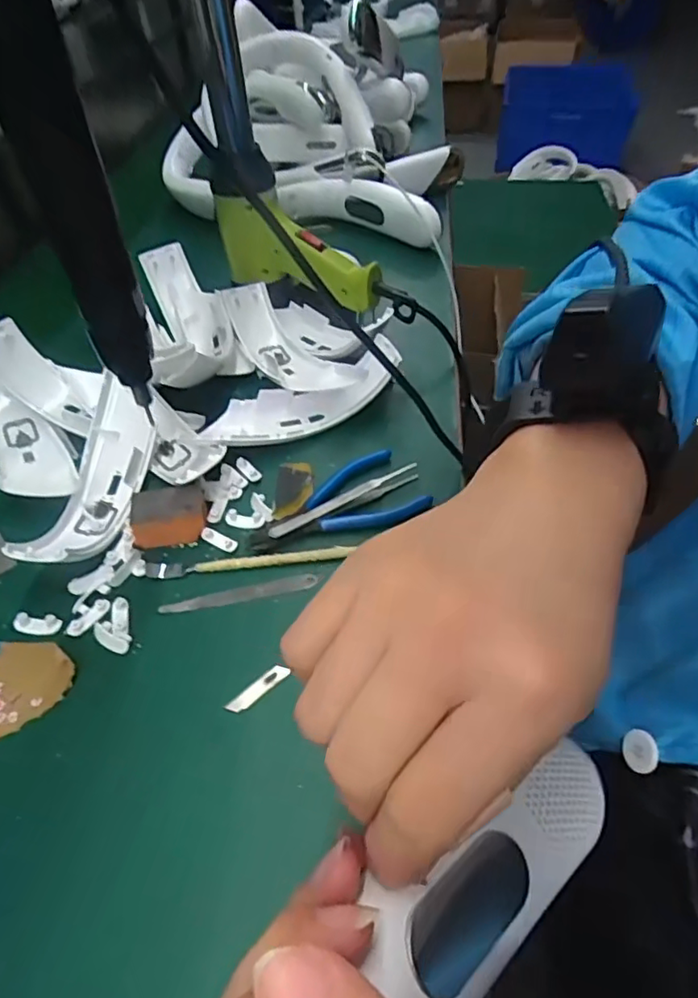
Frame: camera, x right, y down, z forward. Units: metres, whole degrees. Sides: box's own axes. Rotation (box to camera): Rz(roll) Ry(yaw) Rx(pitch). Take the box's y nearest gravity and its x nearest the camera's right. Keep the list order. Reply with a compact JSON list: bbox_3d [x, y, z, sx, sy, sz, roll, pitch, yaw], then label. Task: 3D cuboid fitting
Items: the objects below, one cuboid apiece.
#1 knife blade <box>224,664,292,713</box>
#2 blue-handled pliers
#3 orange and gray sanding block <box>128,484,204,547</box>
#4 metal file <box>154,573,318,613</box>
[{"bbox_3d":[-0.050,0.105,0.323,0.036,0.004,0.010,-34,62,-28],"label":"knife blade"},{"bbox_3d":[-0.009,0.008,0.406,0.124,0.010,0.062,-27,51,-21],"label":"blue-handled pliers"},{"bbox_3d":[-0.120,0.011,0.394,0.047,0.025,0.031,-6,47,-3],"label":"orange and gray sanding block"},{"bbox_3d":[-0.068,0.059,0.367,0.096,0.004,0.011,-9,47,-6],"label":"metal file"}]

